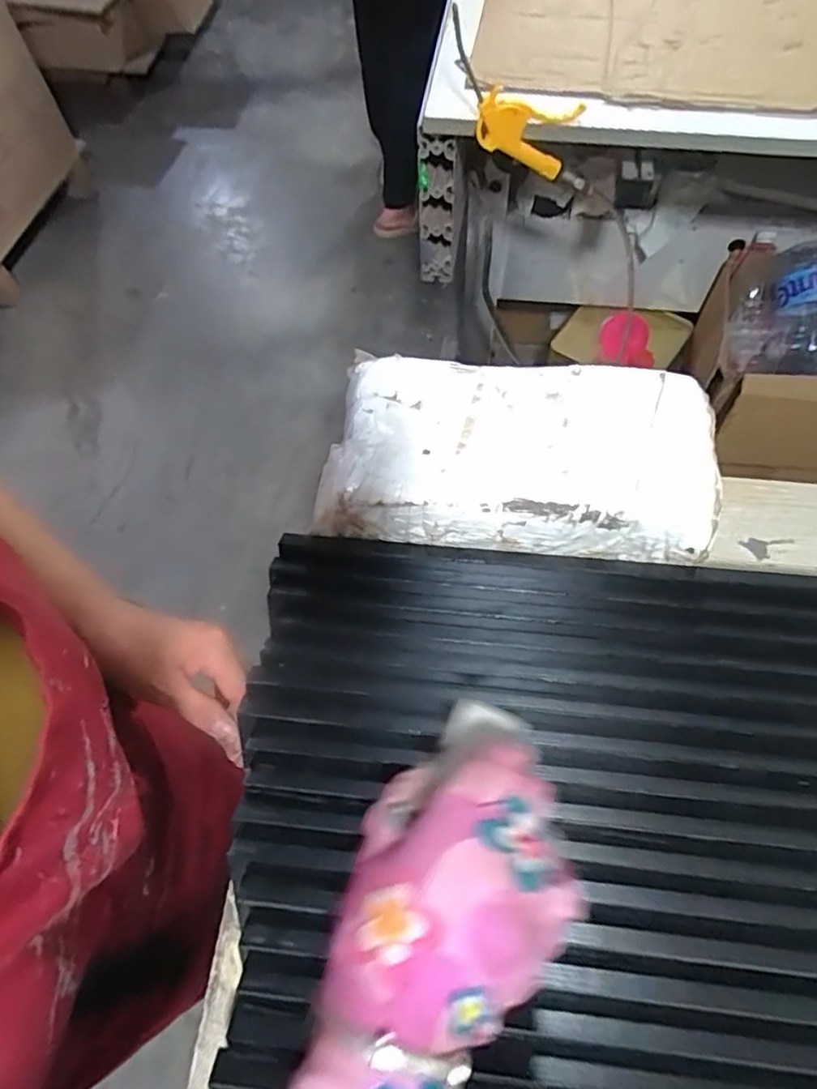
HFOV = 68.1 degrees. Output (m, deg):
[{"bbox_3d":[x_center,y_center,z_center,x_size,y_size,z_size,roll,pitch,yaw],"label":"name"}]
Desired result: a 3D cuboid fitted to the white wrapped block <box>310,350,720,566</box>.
[{"bbox_3d":[0.069,-0.057,0.395,0.240,0.060,0.116,6,64,5],"label":"white wrapped block"}]

